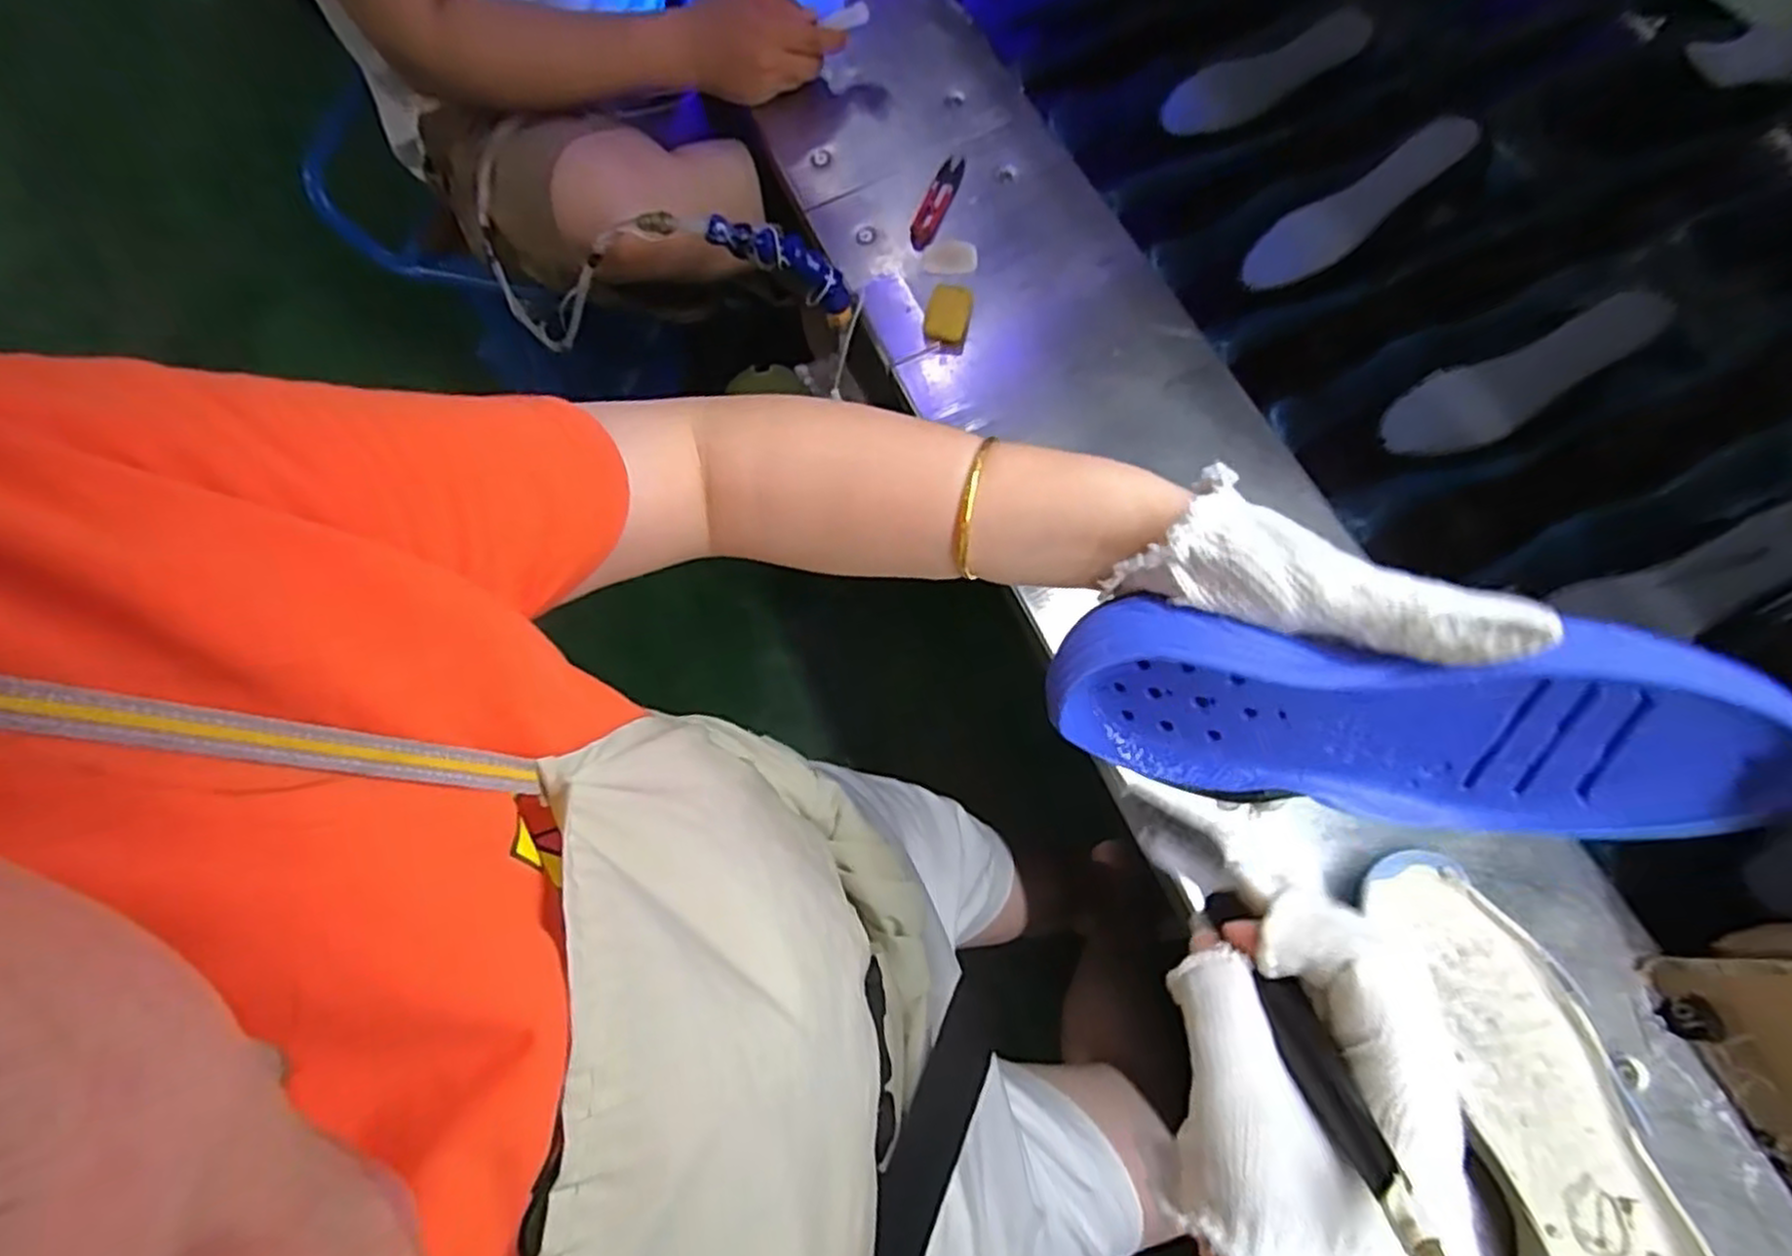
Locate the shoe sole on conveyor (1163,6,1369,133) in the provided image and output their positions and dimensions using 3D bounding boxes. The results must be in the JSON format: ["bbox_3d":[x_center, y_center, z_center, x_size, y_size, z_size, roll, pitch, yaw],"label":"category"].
[{"bbox_3d":[0.353,-0.529,0.740,0.195,0.025,0.052,-23,71,7],"label":"shoe sole on conveyor"}]

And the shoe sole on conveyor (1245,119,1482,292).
[{"bbox_3d":[0.392,-0.360,0.664,0.187,0.012,0.058,-33,71,19],"label":"shoe sole on conveyor"}]

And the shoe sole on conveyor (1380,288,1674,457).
[{"bbox_3d":[0.486,-0.189,0.600,0.189,0.010,0.063,-23,86,18],"label":"shoe sole on conveyor"}]

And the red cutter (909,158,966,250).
[{"bbox_3d":[0.037,-0.382,0.695,0.025,0.011,0.106,19,73,9],"label":"red cutter"}]

